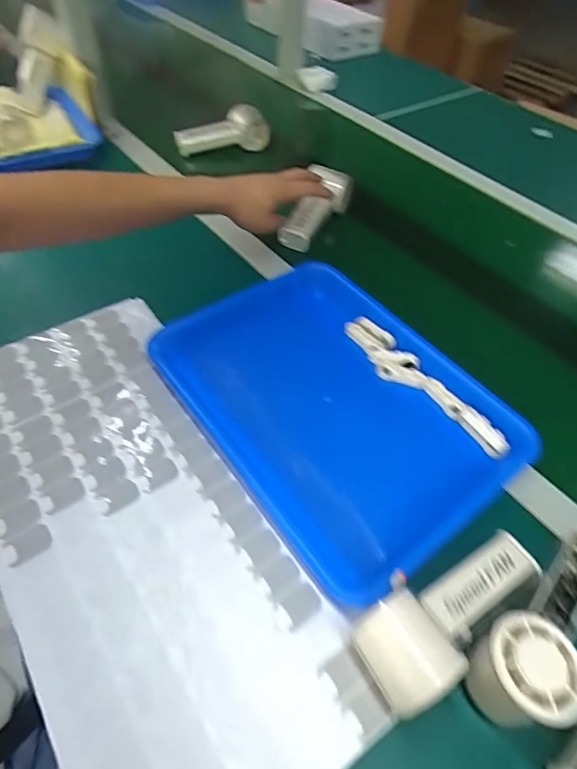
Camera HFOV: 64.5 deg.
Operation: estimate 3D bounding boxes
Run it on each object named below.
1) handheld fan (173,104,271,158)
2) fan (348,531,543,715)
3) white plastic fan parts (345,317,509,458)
[{"bbox_3d":[-0.120,-0.448,0.825,0.165,0.065,0.062,-8,51,7],"label":"handheld fan"},{"bbox_3d":[0.120,0.165,0.332,0.151,0.043,0.059,-25,56,-21],"label":"fan"},{"bbox_3d":[0.139,-0.001,0.485,0.038,0.025,0.211,-29,58,-24],"label":"white plastic fan parts"}]

